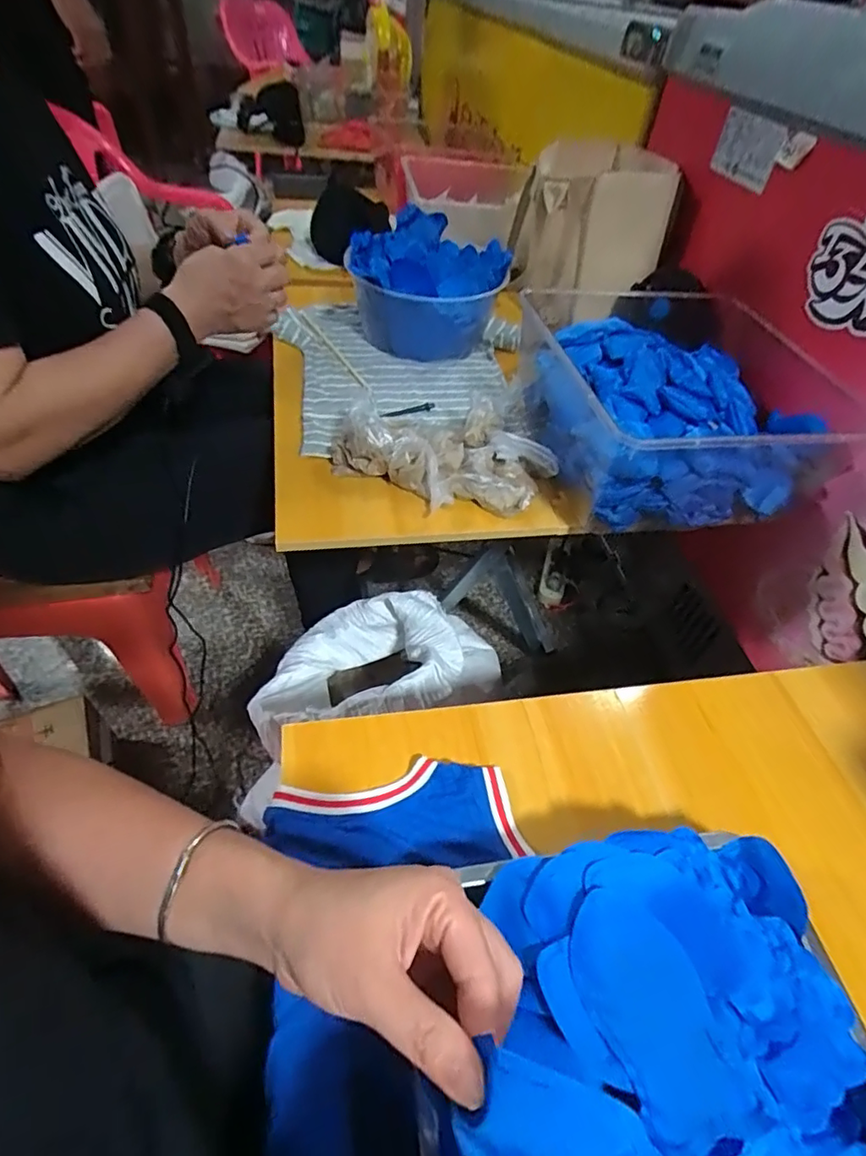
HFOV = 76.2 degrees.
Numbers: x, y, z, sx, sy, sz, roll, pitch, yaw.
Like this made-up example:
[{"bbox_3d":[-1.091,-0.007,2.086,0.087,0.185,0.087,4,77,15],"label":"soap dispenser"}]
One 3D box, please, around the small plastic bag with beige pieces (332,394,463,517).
[{"bbox_3d":[-0.037,-0.143,0.635,0.151,0.056,0.091,22,51,12],"label":"small plastic bag with beige pieces"}]

